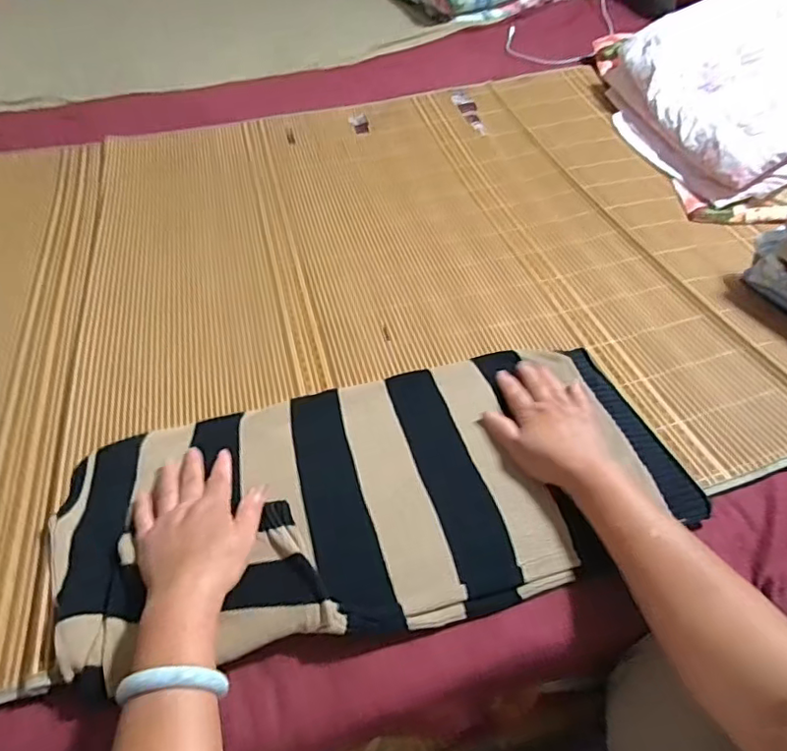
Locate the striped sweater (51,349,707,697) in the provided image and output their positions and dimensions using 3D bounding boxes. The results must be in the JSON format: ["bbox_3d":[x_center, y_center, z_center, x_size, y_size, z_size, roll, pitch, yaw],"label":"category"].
[{"bbox_3d":[-0.013,0.106,0.545,0.585,0.029,0.269,-13,49,-10],"label":"striped sweater"}]

